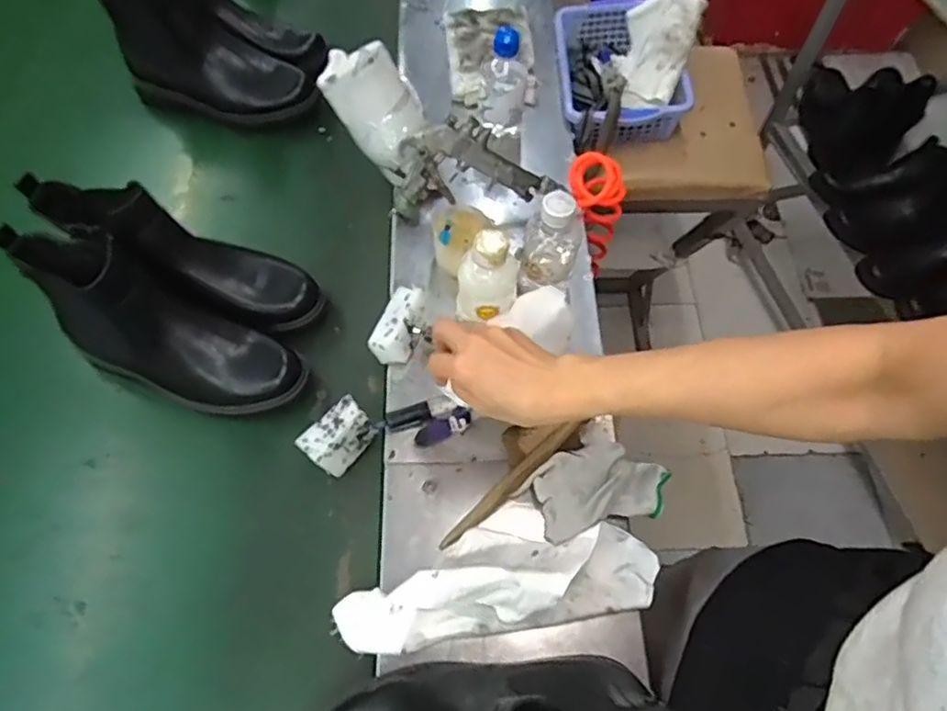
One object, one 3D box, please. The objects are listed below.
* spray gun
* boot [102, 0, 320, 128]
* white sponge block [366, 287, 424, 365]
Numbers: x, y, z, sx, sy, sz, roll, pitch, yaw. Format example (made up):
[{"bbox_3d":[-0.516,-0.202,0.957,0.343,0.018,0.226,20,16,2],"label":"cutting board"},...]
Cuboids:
[{"bbox_3d":[-0.050,-0.221,0.695,0.287,0.131,0.108,29,65,-11],"label":"spray gun"},{"bbox_3d":[-0.360,-0.406,0.822,0.268,0.143,0.093,13,64,8],"label":"boot"},{"bbox_3d":[-0.078,-0.032,0.630,0.038,0.031,0.081,14,64,8],"label":"white sponge block"}]

